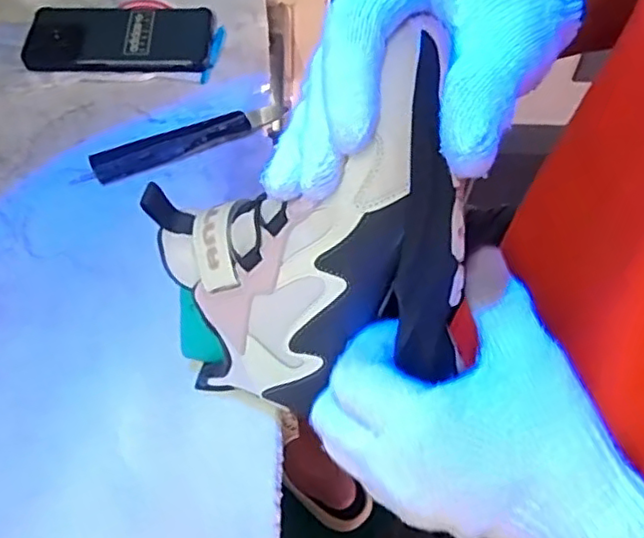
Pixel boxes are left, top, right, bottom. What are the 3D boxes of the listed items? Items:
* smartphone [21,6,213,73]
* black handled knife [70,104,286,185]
[{"bbox_3d":[-0.186,-0.213,0.575,0.163,0.014,0.084,-2,60,-5],"label":"smartphone"},{"bbox_3d":[-0.111,-0.105,0.508,0.176,0.016,0.025,-23,57,-20],"label":"black handled knife"}]

